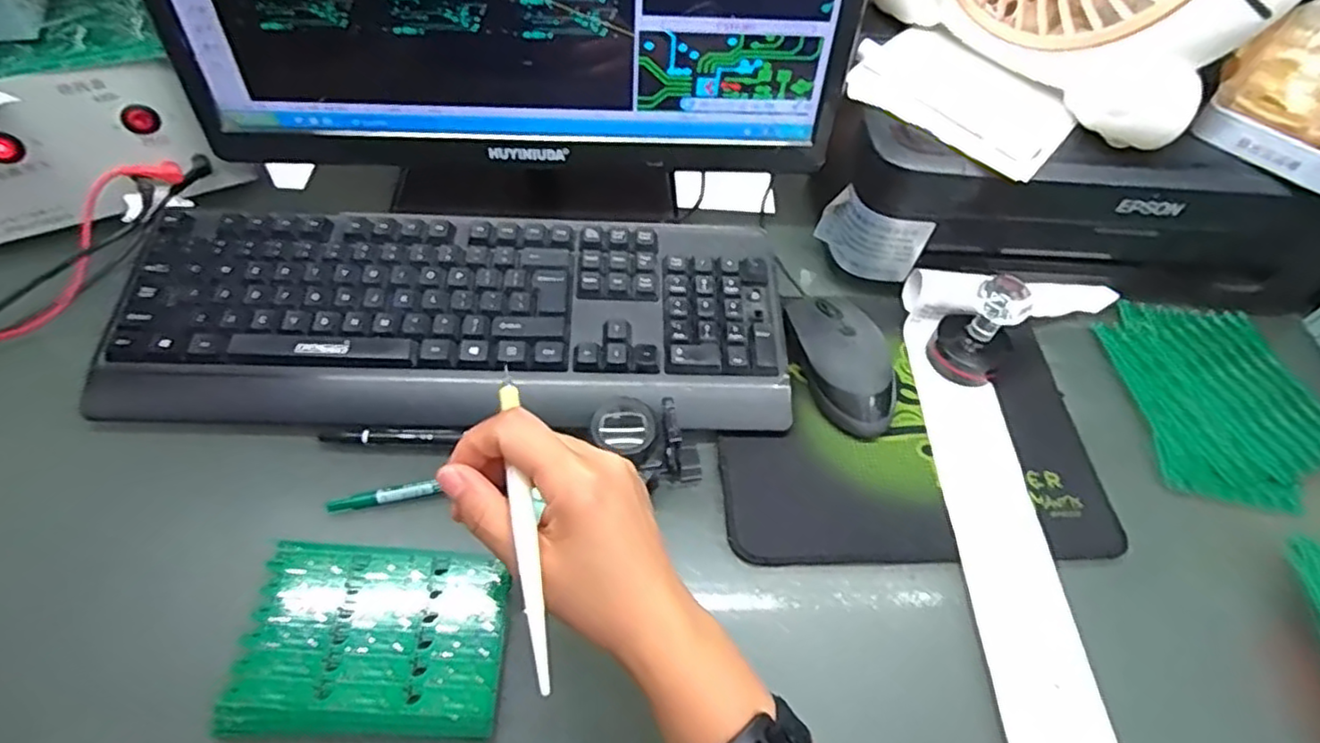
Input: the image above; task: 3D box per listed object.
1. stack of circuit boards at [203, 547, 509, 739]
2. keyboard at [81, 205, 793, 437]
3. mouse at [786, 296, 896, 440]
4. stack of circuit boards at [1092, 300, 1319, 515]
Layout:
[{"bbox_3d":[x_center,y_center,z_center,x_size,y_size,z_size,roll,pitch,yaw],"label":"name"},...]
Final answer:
[{"bbox_3d":[-0.148,0.141,0.356,0.129,0.015,0.090,3,55,-3],"label":"stack of circuit boards"},{"bbox_3d":[-0.135,-0.037,0.462,0.441,0.043,0.165,4,55,-3],"label":"keyboard"},{"bbox_3d":[0.126,-0.010,0.465,0.055,0.033,0.110,-4,55,-8],"label":"mouse"},{"bbox_3d":[0.413,0.018,0.492,0.138,0.011,0.167,3,55,-3],"label":"stack of circuit boards"}]

